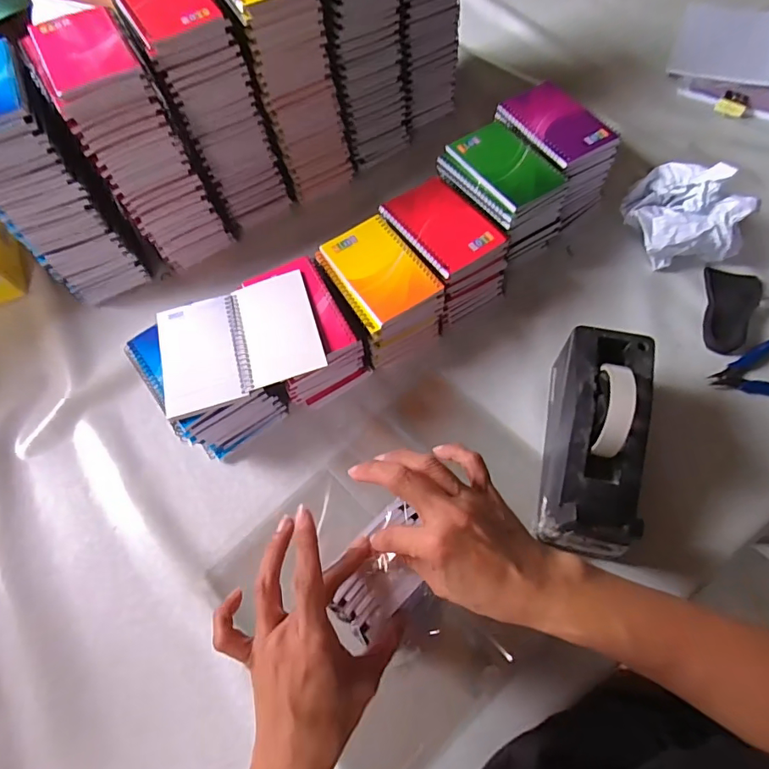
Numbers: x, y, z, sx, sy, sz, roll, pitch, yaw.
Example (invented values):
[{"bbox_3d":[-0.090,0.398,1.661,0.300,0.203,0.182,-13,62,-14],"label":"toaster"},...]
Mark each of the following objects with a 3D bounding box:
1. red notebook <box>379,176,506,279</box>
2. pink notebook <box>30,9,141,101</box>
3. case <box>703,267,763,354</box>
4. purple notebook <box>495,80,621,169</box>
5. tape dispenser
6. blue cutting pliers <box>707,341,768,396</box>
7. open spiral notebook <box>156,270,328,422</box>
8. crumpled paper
[{"bbox_3d":[0.064,-0.185,0.551,0.087,0.009,0.127,-32,68,-11],"label":"red notebook"},{"bbox_3d":[-0.302,-0.336,0.486,0.080,0.022,0.139,-28,67,-10],"label":"pink notebook"},{"bbox_3d":[0.412,-0.092,0.565,0.057,0.021,0.118,15,67,10],"label":"case"},{"bbox_3d":[0.208,-0.319,0.586,0.095,0.012,0.138,-30,67,-11],"label":"purple notebook"},{"bbox_3d":[0.202,0.050,0.460,0.083,0.116,0.208,12,67,8],"label":"tape dispenser"},{"bbox_3d":[0.424,-0.010,0.532,0.117,0.007,0.081,-14,65,-4],"label":"blue cutting pliers"},{"bbox_3d":[-0.152,-0.048,0.501,0.161,0.009,0.131,-18,66,-6],"label":"open spiral notebook"},{"bbox_3d":[0.363,-0.199,0.584,0.143,0.091,0.096,32,71,16],"label":"crumpled paper"}]

